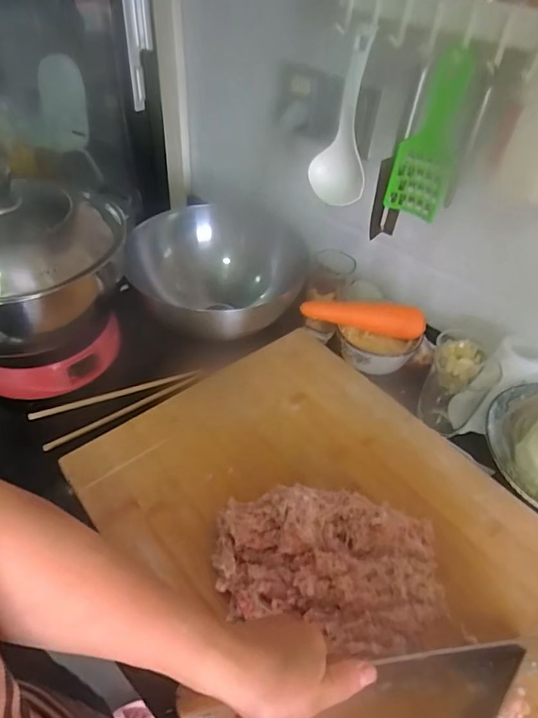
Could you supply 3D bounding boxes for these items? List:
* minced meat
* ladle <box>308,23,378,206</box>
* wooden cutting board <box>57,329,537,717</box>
[{"bbox_3d":[0.059,0.201,0.457,0.221,0.047,0.138,8,45,2],"label":"minced meat"},{"bbox_3d":[0.097,-0.279,0.555,0.075,0.187,0.026,32,44,24],"label":"ladle"},{"bbox_3d":[0.112,0.221,0.481,0.386,0.032,0.641,-29,55,-30],"label":"wooden cutting board"}]

